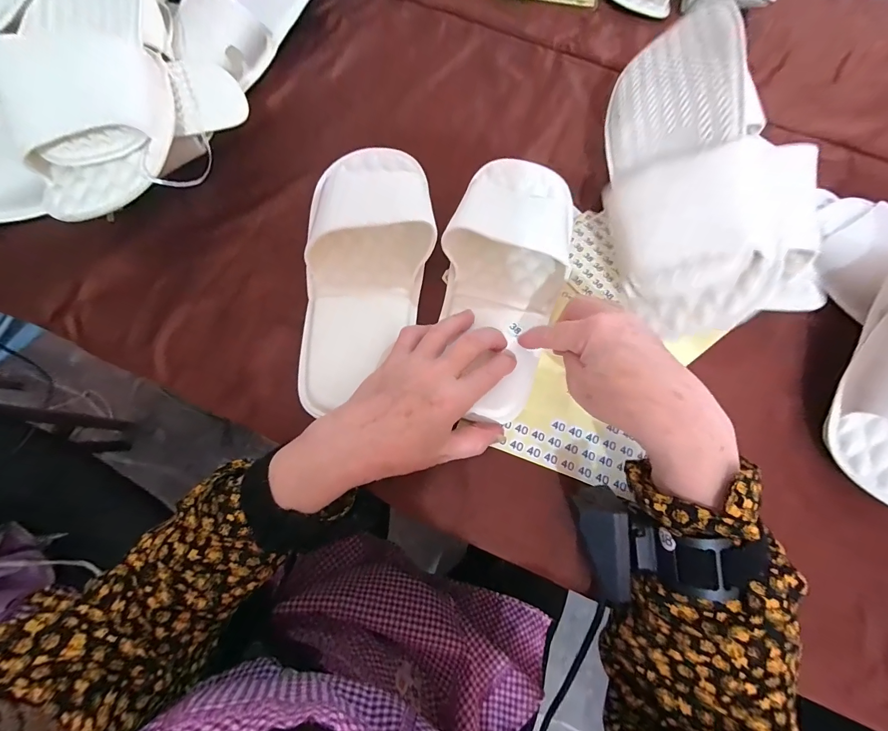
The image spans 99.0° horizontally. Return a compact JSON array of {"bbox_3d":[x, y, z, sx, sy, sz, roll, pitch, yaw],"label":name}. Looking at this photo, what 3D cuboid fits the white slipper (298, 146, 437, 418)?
[{"bbox_3d":[-0.069,-0.091,0.327,0.108,0.037,0.257,8,73,0],"label":"white slipper"}]

